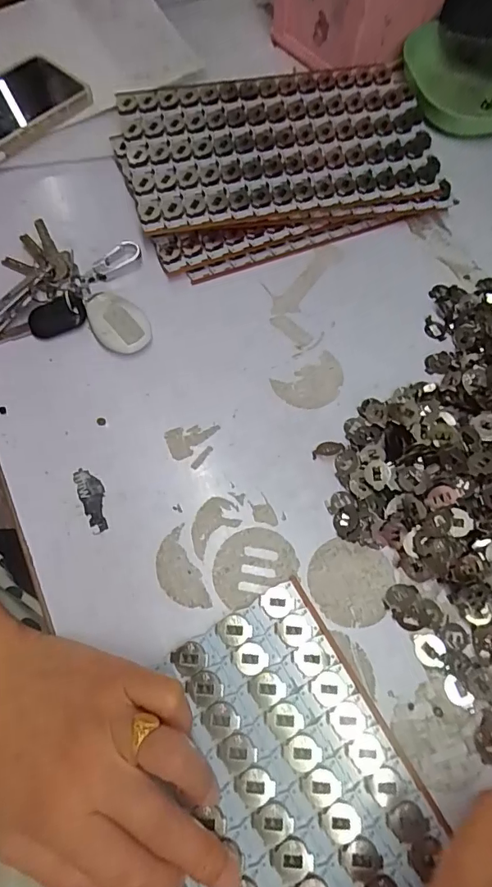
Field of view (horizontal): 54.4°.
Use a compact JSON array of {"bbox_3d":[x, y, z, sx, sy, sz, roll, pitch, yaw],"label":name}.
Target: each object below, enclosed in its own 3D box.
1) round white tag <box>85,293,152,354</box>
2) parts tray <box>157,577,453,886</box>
[{"bbox_3d":[-0.097,-0.090,0.359,0.036,0.015,0.054,-38,73,-15],"label":"round white tag"},{"bbox_3d":[0.016,0.199,0.249,0.153,0.006,0.198,-28,71,-12],"label":"parts tray"}]

